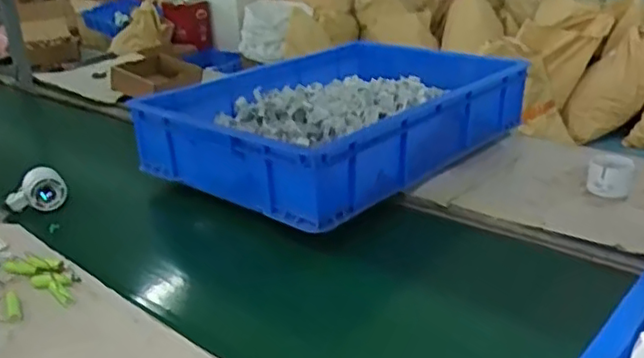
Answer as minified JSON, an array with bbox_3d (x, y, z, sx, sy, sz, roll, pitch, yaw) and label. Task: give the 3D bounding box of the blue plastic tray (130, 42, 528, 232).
[{"bbox_3d":[0.051,-0.128,1.158,0.414,0.124,0.649,18,31,39],"label":"blue plastic tray"}]

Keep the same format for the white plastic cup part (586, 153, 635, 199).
[{"bbox_3d":[0.407,-0.003,0.930,0.061,0.041,0.056,6,26,21],"label":"white plastic cup part"}]

